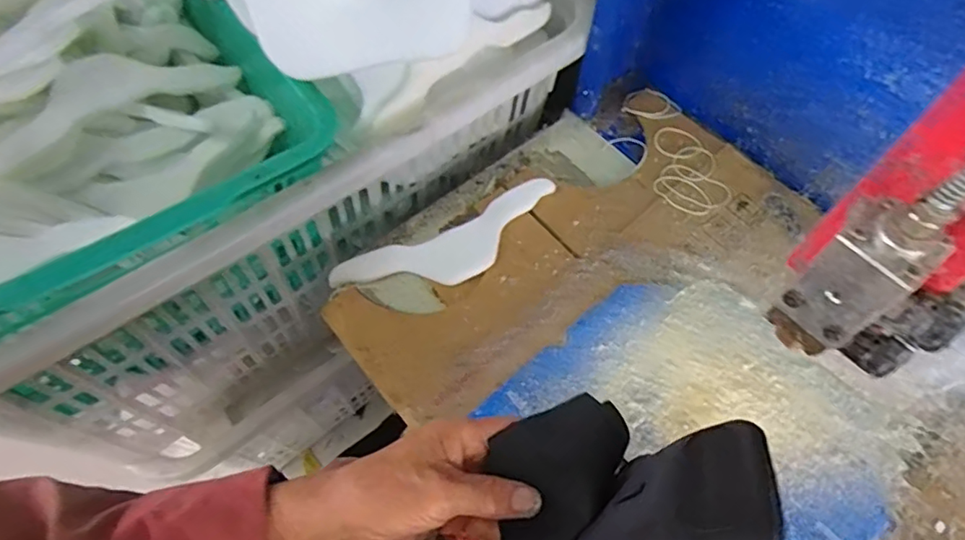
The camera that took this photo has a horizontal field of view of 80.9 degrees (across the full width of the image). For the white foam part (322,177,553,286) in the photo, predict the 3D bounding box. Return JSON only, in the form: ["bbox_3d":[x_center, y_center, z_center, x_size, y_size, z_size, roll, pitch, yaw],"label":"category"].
[{"bbox_3d":[-0.030,-0.023,0.591,0.251,0.011,0.071,-23,65,-12],"label":"white foam part"}]

